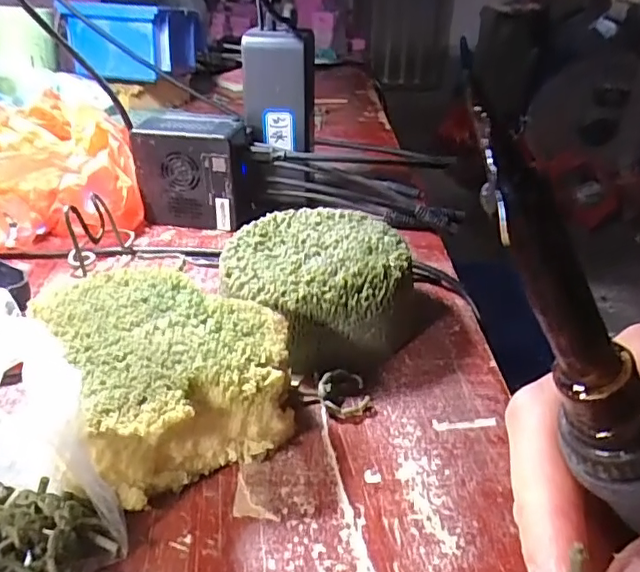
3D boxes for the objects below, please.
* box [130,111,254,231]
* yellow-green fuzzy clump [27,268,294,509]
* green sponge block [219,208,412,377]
[{"bbox_3d":[-0.094,-0.088,0.422,0.080,0.079,0.046,4,32,4],"label":"box"},{"bbox_3d":[-0.068,0.036,0.243,0.093,0.049,0.104,-20,37,-30],"label":"yellow-green fuzzy clump"},{"bbox_3d":[-0.001,-0.001,0.308,0.098,0.047,0.103,-23,39,-34],"label":"green sponge block"}]

